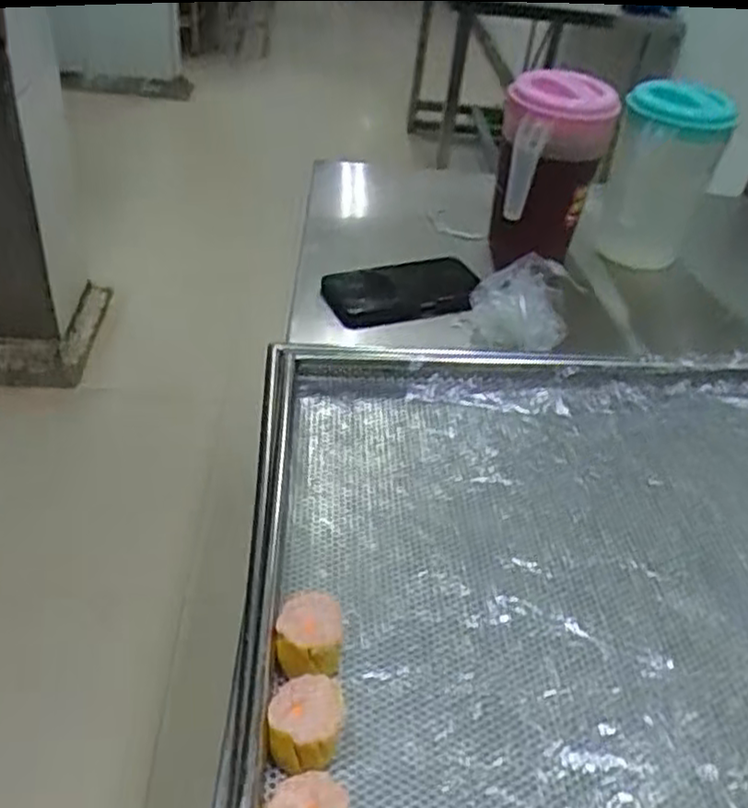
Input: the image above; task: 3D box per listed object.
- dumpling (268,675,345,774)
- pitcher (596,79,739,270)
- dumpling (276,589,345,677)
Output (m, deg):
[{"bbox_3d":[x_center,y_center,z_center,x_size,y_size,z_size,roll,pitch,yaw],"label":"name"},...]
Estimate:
[{"bbox_3d":[-0.034,0.163,0.365,0.037,0.034,0.044,3,36,-3],"label":"dumpling"},{"bbox_3d":[0.317,-0.254,0.827,0.116,0.182,0.098,18,42,17],"label":"pitcher"},{"bbox_3d":[-0.035,0.131,0.403,0.034,0.042,0.040,3,40,-6],"label":"dumpling"}]

